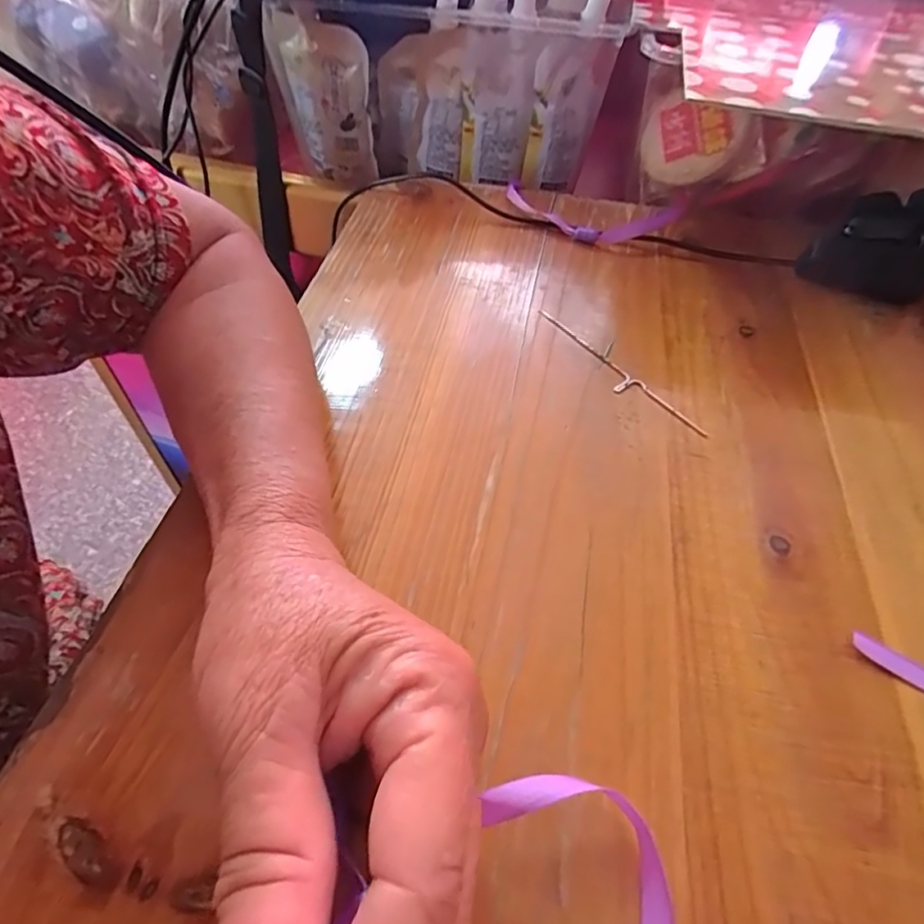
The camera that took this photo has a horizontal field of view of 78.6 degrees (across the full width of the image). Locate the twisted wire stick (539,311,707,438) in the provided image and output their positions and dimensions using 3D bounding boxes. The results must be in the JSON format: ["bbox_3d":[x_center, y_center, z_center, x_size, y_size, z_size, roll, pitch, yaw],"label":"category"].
[{"bbox_3d":[0.082,-0.051,0.312,0.015,0.004,0.122,-29,57,-23],"label":"twisted wire stick"}]

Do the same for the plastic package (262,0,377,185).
[{"bbox_3d":[-0.116,-0.302,0.468,0.082,0.136,0.019,14,53,6],"label":"plastic package"}]

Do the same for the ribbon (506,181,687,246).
[{"bbox_3d":[0.088,-0.174,0.400,0.125,0.008,0.046,15,68,13],"label":"ribbon"}]

